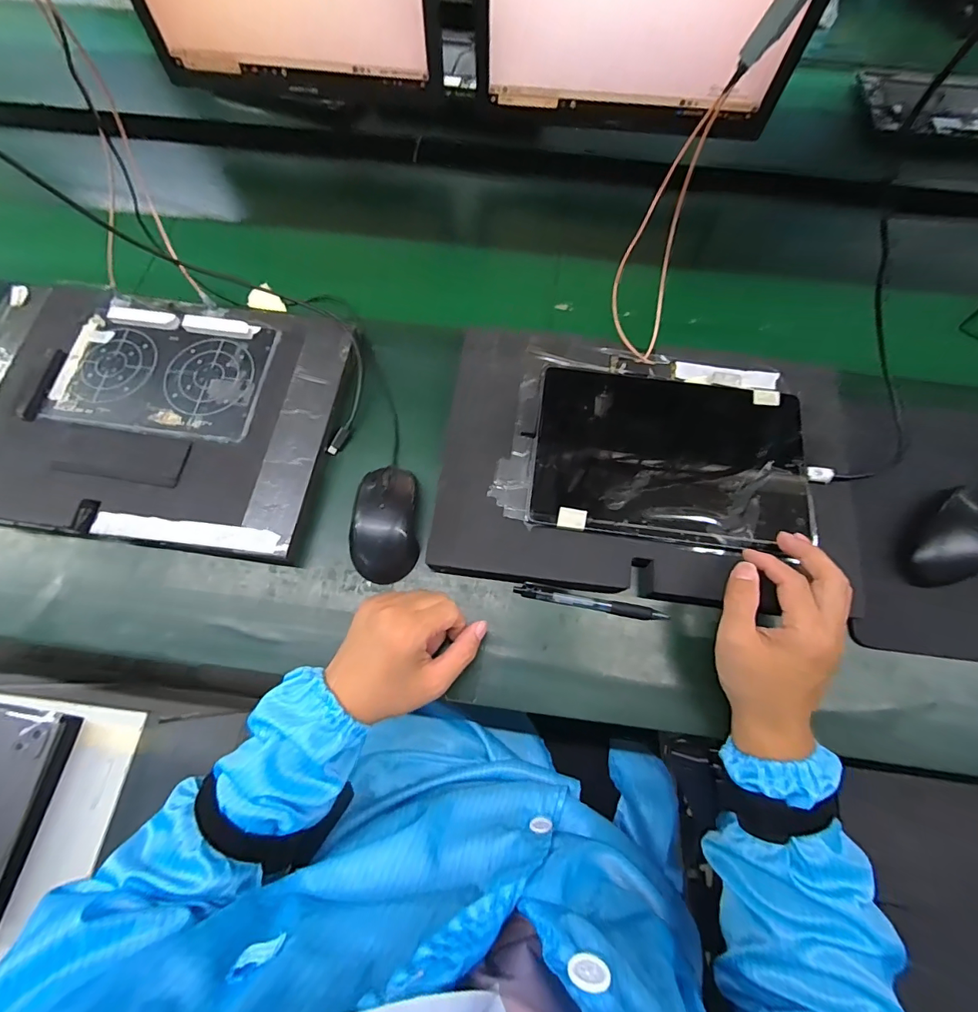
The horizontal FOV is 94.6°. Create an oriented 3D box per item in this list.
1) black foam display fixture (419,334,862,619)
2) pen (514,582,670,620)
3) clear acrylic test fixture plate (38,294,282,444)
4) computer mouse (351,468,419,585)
[{"bbox_3d":[0.155,-0.043,0.448,0.399,0.039,0.260,6,69,2],"label":"black foam display fixture"},{"bbox_3d":[0.093,0.090,0.418,0.136,0.013,0.013,11,69,3],"label":"pen"},{"bbox_3d":[-0.333,-0.140,0.464,0.203,0.011,0.139,8,69,2],"label":"clear acrylic test fixture plate"},{"bbox_3d":[-0.098,0.018,0.433,0.067,0.034,0.110,-2,73,-2],"label":"computer mouse"}]

